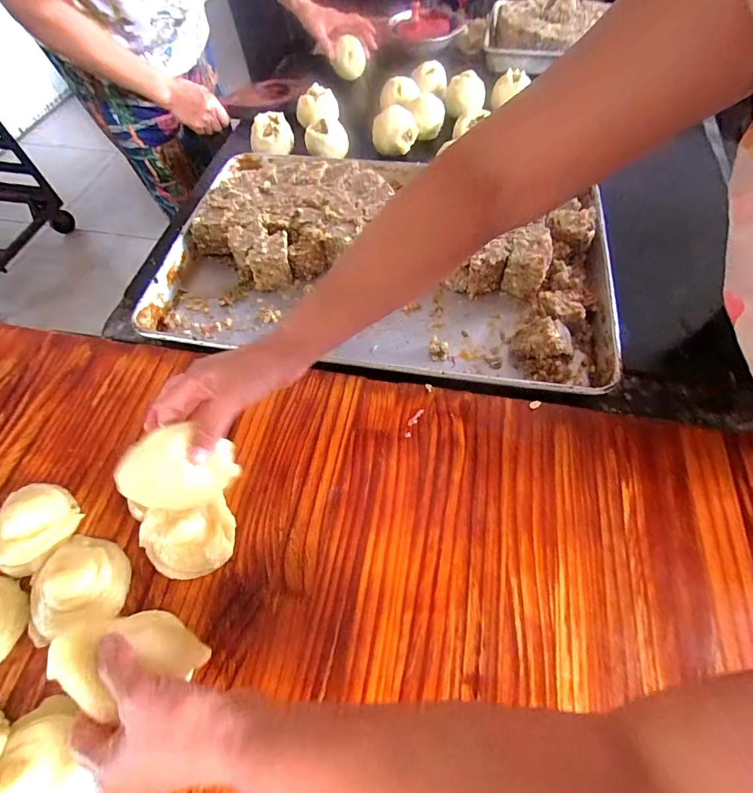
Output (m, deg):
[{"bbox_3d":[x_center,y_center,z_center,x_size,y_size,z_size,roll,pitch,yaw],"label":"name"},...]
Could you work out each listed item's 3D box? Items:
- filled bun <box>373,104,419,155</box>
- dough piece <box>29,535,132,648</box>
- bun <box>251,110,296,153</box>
[{"bbox_3d":[0.035,-0.493,0.759,0.079,0.057,0.073,1,60,3],"label":"filled bun"},{"bbox_3d":[-0.267,0.163,0.361,0.081,0.034,0.081,-19,62,-8],"label":"dough piece"},{"bbox_3d":[-0.191,-0.478,0.749,0.076,0.054,0.075,-12,60,-5],"label":"bun"}]

